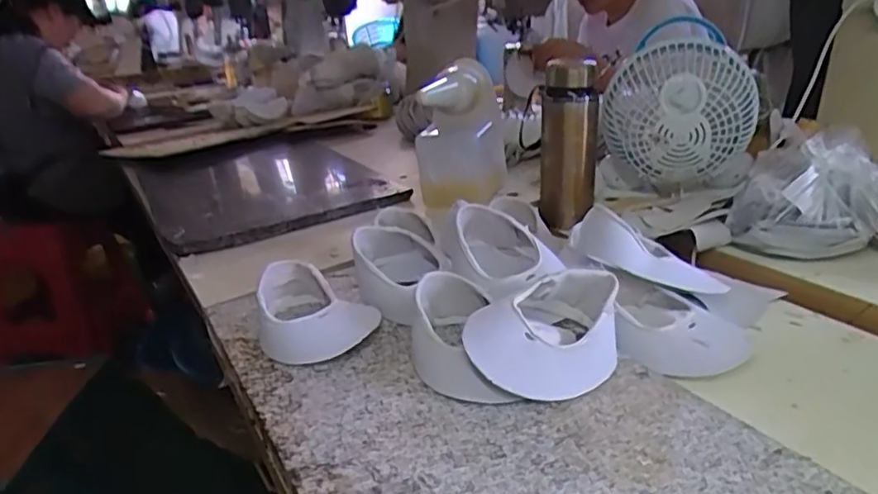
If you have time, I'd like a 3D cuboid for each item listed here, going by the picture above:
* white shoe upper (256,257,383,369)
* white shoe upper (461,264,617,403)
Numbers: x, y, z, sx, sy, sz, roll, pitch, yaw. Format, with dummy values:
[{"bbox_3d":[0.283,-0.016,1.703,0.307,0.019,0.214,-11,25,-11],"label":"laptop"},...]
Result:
[{"bbox_3d":[-0.124,0.062,0.645,0.116,0.047,0.140,-9,23,-11],"label":"white shoe upper"},{"bbox_3d":[0.090,0.074,0.561,0.127,0.059,0.138,1,23,12],"label":"white shoe upper"}]

